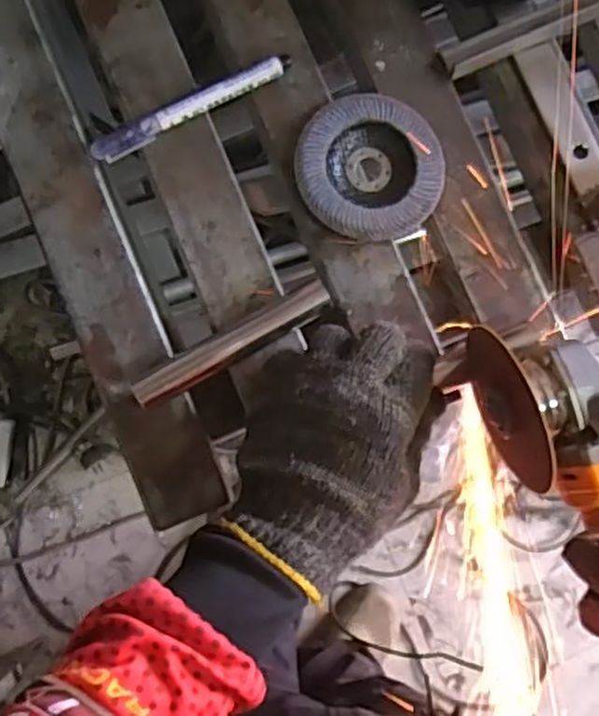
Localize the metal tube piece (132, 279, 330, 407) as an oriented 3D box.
[{"bbox_3d":[-0.039,-0.008,0.431,0.124,0.021,0.019,-32,86,-6],"label":"metal tube piece"}]

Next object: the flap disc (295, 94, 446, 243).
[{"bbox_3d":[0.043,-0.117,0.451,0.089,0.012,0.087,0,83,-3],"label":"flap disc"}]

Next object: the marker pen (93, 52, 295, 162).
[{"bbox_3d":[-0.066,-0.153,0.447,0.131,0.012,0.014,-28,85,-6],"label":"marker pen"}]

